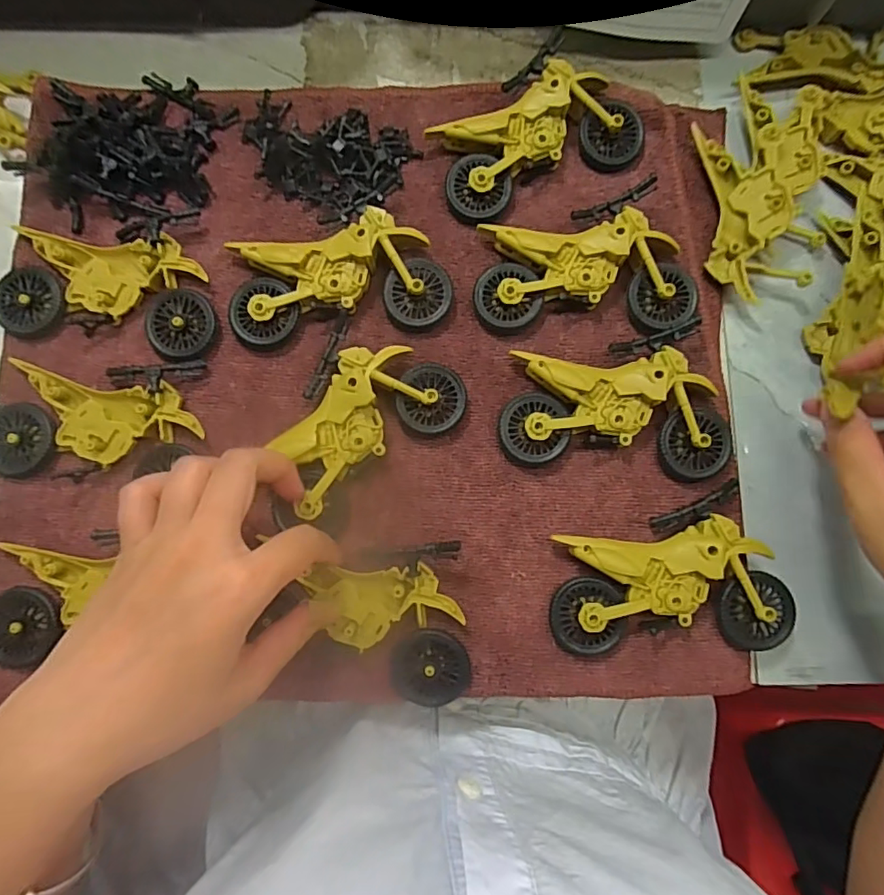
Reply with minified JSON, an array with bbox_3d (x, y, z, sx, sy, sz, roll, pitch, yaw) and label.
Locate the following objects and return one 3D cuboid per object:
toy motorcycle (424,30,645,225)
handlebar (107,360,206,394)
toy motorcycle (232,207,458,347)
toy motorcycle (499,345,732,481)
[{"bbox_3d":[0.051,-0.179,0.302,0.112,0.021,0.070,-23,84,-3],"label":"toy motorcycle"},{"bbox_3d":[-0.149,-0.036,0.284,0.046,0.012,0.017,-9,83,-1],"label":"handlebar"},{"bbox_3d":[-0.056,-0.090,0.289,0.115,0.019,0.058,-7,83,-1],"label":"toy motorcycle"},{"bbox_3d":[0.091,-0.019,0.283,0.114,0.020,0.060,6,83,1],"label":"toy motorcycle"}]

